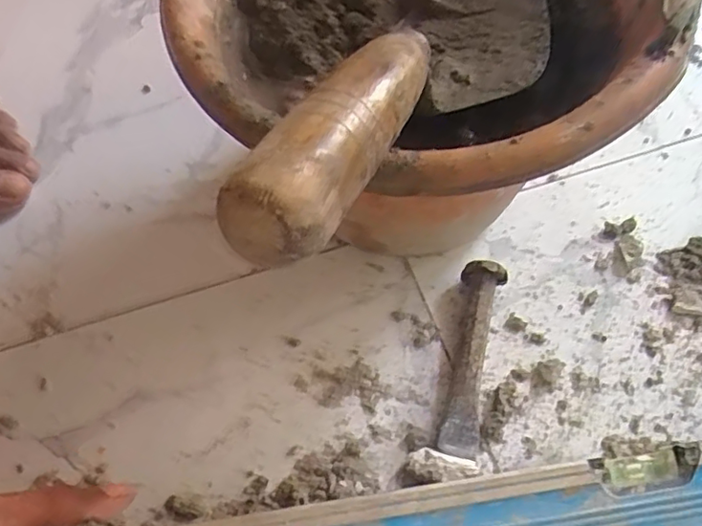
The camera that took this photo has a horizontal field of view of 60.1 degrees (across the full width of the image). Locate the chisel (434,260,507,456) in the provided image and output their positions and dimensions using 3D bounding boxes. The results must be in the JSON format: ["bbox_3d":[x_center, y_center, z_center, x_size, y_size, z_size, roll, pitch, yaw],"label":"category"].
[{"bbox_3d":[0.071,0.055,0.358,0.024,0.023,0.114,13,64,5],"label":"chisel"}]

